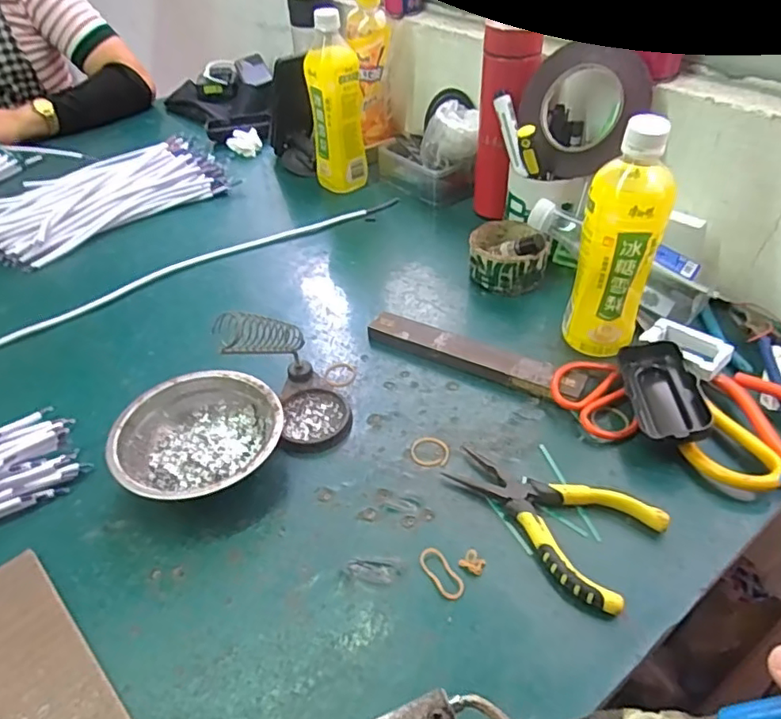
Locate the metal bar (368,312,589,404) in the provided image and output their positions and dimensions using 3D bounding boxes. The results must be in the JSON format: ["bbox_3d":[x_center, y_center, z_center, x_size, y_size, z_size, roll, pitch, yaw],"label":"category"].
[{"bbox_3d":[0.076,-0.004,0.545,0.203,0.021,0.033,22,48,22],"label":"metal bar"}]

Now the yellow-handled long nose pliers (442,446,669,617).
[{"bbox_3d":[0.108,0.110,0.418,0.146,0.016,0.084,25,49,25],"label":"yellow-handled long nose pliers"}]

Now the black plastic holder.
[{"bbox_3d":[0.225,0.024,0.480,0.049,0.022,0.107,2,43,4],"label":"black plastic holder"}]

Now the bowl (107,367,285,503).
[{"bbox_3d":[-0.148,0.064,0.466,0.123,0.042,0.126,-1,43,1],"label":"bowl"}]

